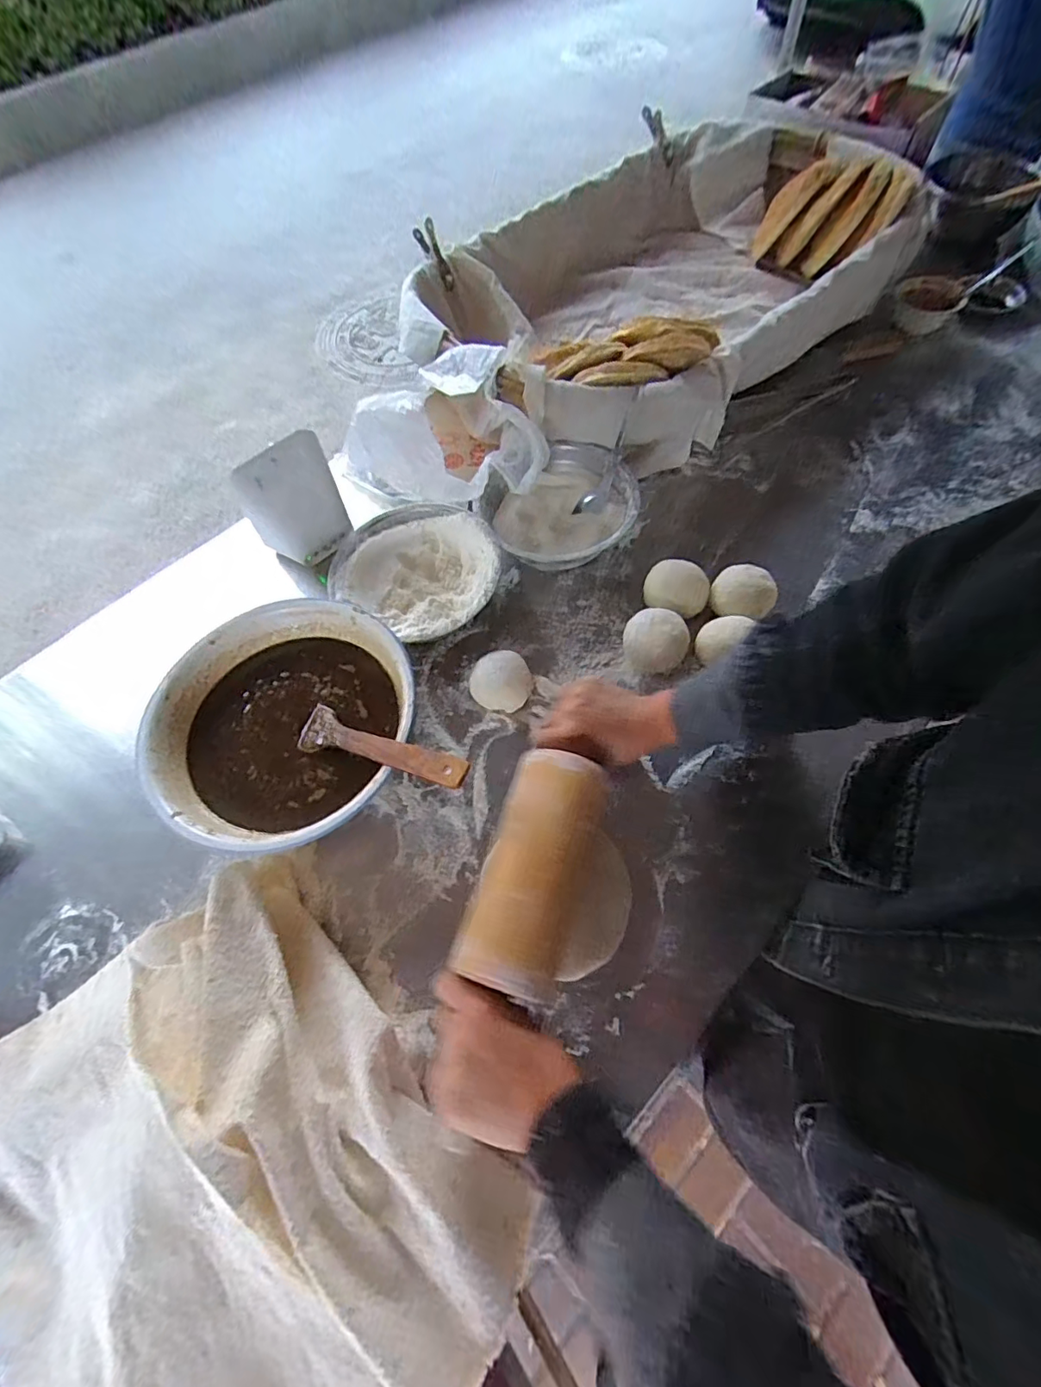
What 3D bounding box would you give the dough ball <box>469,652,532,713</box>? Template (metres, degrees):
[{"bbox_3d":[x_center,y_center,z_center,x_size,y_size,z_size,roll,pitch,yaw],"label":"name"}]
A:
[{"bbox_3d":[-0.021,-0.010,0.553,0.066,0.044,0.057,-5,63,1],"label":"dough ball"}]

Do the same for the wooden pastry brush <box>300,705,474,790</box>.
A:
[{"bbox_3d":[-0.128,0.049,0.473,0.196,0.007,0.041,12,63,31],"label":"wooden pastry brush"}]

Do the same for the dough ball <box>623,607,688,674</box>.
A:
[{"bbox_3d":[0.144,-0.054,0.566,0.064,0.044,0.062,-1,63,3],"label":"dough ball"}]

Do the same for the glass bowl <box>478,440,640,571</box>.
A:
[{"bbox_3d":[0.046,-0.220,0.643,0.179,0.074,0.178,-1,63,3],"label":"glass bowl"}]

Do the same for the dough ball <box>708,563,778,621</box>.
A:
[{"bbox_3d":[0.242,-0.105,0.582,0.064,0.045,0.059,-1,63,3],"label":"dough ball"}]

